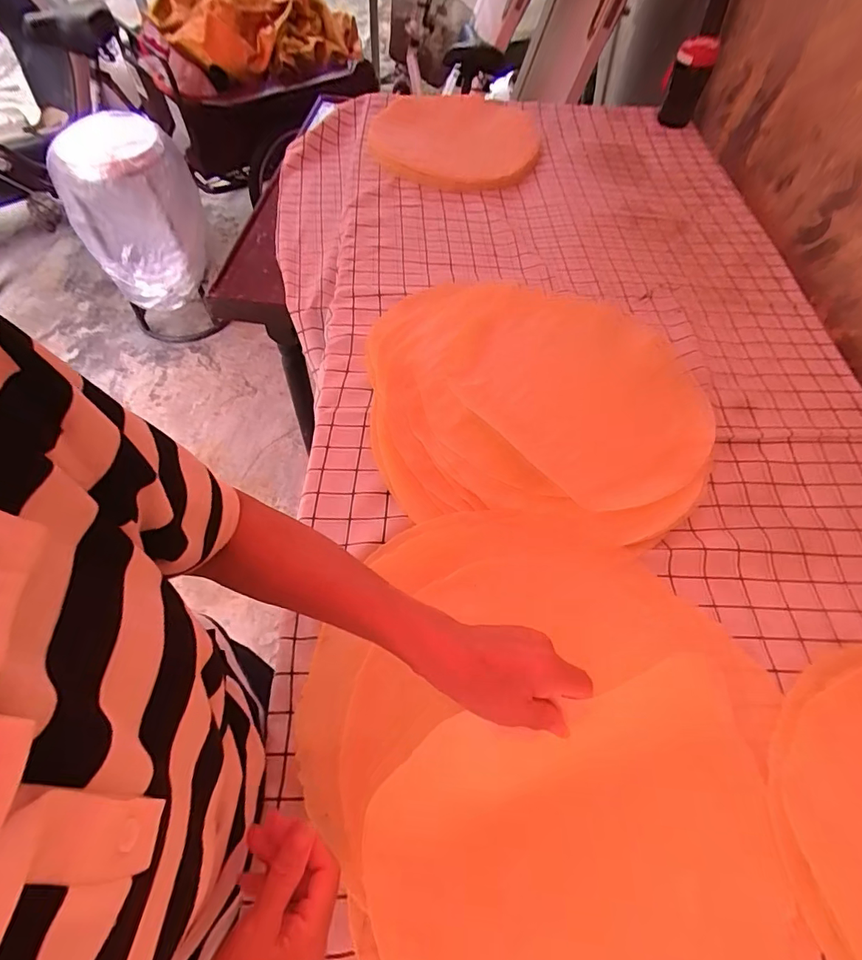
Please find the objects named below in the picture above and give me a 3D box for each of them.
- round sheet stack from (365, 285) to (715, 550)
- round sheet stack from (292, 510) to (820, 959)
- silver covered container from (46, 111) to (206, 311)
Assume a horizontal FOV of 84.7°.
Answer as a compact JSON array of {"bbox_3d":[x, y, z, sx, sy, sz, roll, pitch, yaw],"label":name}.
[{"bbox_3d":[0.142,-0.136,0.653,0.467,0.035,0.452,1,58,-1],"label":"round sheet stack"},{"bbox_3d":[0.101,0.227,0.439,0.429,0.026,0.414,1,58,-1],"label":"round sheet stack"},{"bbox_3d":[-0.925,-0.848,1.512,0.368,0.438,0.315,-21,61,-15],"label":"silver covered container"}]

